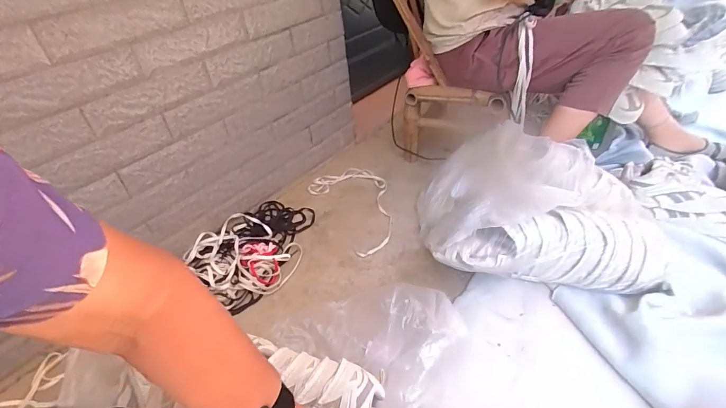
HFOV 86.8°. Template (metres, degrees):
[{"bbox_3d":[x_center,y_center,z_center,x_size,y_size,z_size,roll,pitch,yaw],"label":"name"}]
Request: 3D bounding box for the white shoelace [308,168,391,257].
[{"bbox_3d":[-0.002,-0.005,1.042,0.198,0.019,0.340,-22,41,-19],"label":"white shoelace"}]

